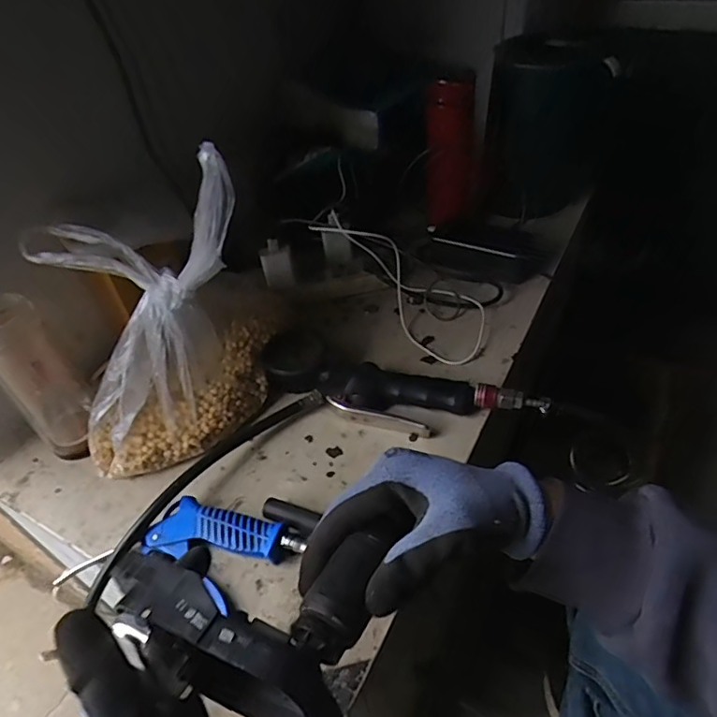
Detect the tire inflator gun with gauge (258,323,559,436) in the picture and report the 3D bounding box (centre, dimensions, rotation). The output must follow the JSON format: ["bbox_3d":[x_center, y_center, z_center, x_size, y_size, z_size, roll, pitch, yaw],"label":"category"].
[{"bbox_3d":[0.037,0.032,0.572,0.301,0.039,0.086,15,48,20],"label":"tire inflator gun with gauge"}]

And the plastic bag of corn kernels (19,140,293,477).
[{"bbox_3d":[-0.191,-0.068,0.530,0.226,0.285,0.211,-14,45,-8],"label":"plastic bag of corn kernels"}]

